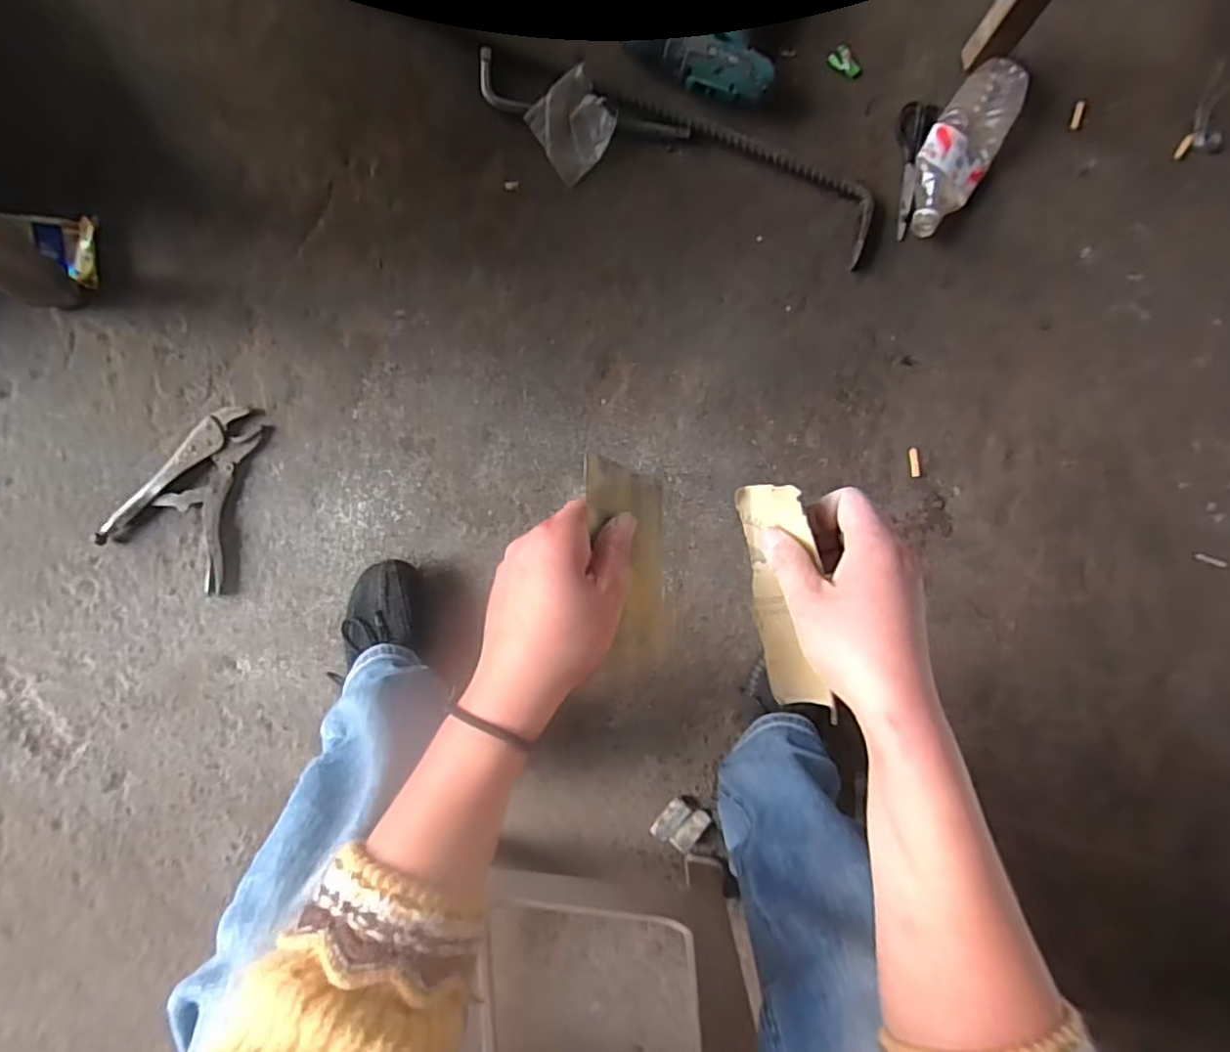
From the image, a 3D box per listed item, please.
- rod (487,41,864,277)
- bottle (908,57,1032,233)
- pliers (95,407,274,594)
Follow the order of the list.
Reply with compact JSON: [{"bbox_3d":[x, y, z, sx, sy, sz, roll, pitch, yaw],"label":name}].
[{"bbox_3d":[0.080,-0.443,0.764,0.495,0.033,0.085,21,90,-7],"label":"rod"},{"bbox_3d":[0.409,-0.445,0.777,0.084,0.050,0.199,24,90,-7],"label":"bottle"},{"bbox_3d":[-0.488,-0.044,0.743,0.130,0.015,0.209,18,91,-7],"label":"pliers"}]

